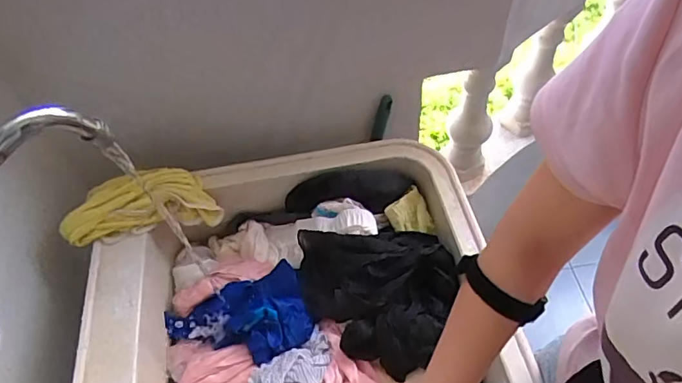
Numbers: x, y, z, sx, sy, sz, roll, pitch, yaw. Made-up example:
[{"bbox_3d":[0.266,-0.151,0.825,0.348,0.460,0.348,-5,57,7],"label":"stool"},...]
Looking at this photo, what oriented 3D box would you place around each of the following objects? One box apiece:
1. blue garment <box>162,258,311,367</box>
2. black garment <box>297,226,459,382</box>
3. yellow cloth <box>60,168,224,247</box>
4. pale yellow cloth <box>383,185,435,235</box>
[{"bbox_3d":[-0.156,0.199,0.749,0.207,0.054,0.138,-22,54,-12],"label":"blue garment"},{"bbox_3d":[0.060,0.142,0.740,0.222,0.059,0.238,-2,53,2],"label":"black garment"},{"bbox_3d":[-0.324,0.021,0.791,0.227,0.081,0.091,-17,54,-9],"label":"yellow cloth"},{"bbox_3d":[0.117,0.036,0.836,0.074,0.039,0.089,-19,54,-11],"label":"pale yellow cloth"}]

